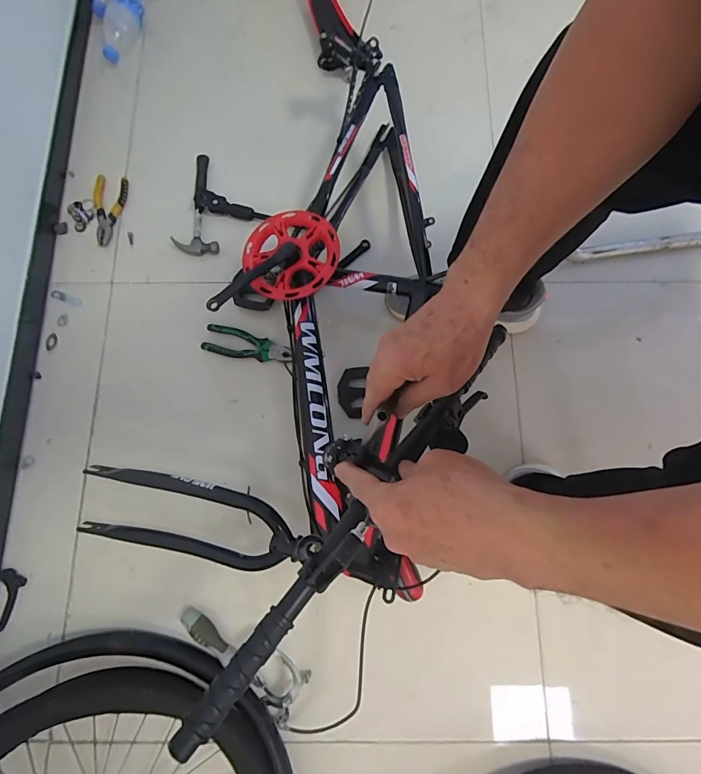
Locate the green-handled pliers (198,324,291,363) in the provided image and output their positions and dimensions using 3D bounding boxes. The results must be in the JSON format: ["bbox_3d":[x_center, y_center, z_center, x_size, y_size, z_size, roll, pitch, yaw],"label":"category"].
[{"bbox_3d":[-0.195,-0.077,0.773,0.166,0.023,0.052,15,78,3],"label":"green-handled pliers"}]

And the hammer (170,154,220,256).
[{"bbox_3d":[-0.313,-0.373,0.831,0.083,0.026,0.220,0,87,-1],"label":"hammer"}]

